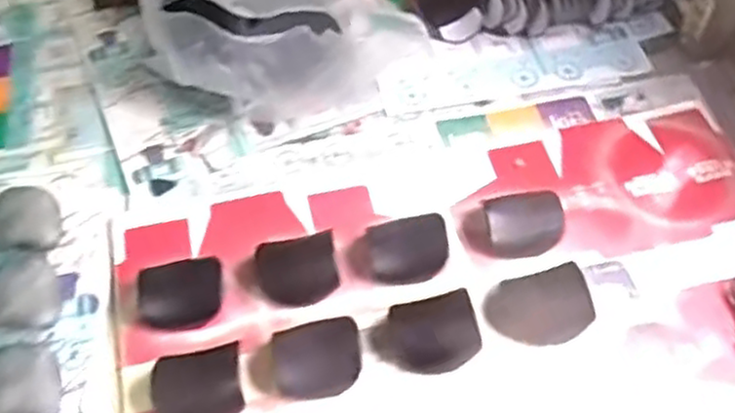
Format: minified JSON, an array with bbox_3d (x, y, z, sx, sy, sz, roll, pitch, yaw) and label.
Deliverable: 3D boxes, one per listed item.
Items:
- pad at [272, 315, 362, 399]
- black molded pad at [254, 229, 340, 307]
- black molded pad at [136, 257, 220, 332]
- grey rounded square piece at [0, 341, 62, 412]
[{"bbox_3d":[-0.053,0.157,0.777,0.090,0.019,0.079,-6,52,-1],"label":"pad"},{"bbox_3d":[-0.079,0.073,0.846,0.091,0.005,0.083,-13,66,3],"label":"black molded pad"},{"bbox_3d":[-0.207,0.096,0.833,0.094,0.035,0.083,-13,52,-6],"label":"black molded pad"},{"bbox_3d":[-0.367,0.187,0.793,0.085,0.014,0.092,-5,52,0],"label":"grey rounded square piece"}]

